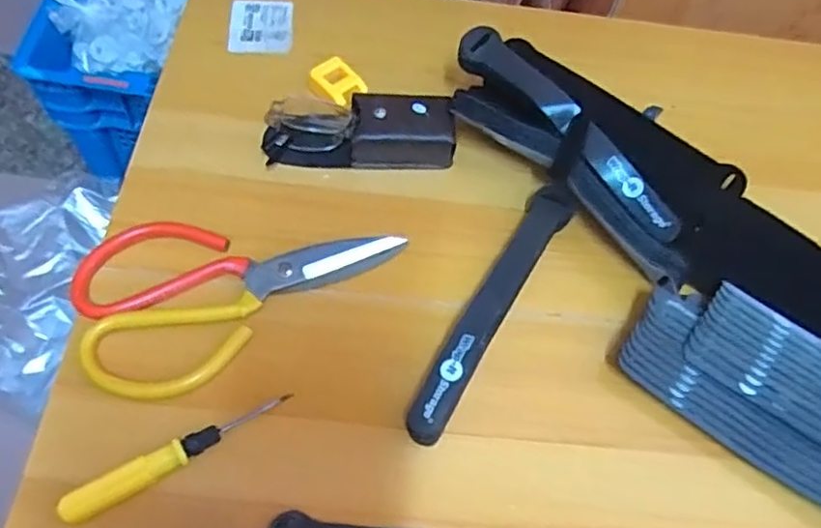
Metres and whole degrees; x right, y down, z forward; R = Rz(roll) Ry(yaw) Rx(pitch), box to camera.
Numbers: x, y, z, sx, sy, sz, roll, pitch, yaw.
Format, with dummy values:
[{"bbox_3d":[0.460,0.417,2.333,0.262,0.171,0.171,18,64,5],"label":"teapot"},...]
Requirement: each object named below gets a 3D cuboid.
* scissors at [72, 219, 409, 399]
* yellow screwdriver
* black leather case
[{"bbox_3d":[-0.113,0.000,0.417,0.200,0.017,0.110,-28,68,-19],"label":"scissors"},{"bbox_3d":[-0.127,0.105,0.360,0.127,0.014,0.016,-24,67,-17],"label":"yellow screwdriver"},{"bbox_3d":[-0.006,-0.095,0.478,0.075,0.039,0.047,2,65,-5],"label":"black leather case"}]

